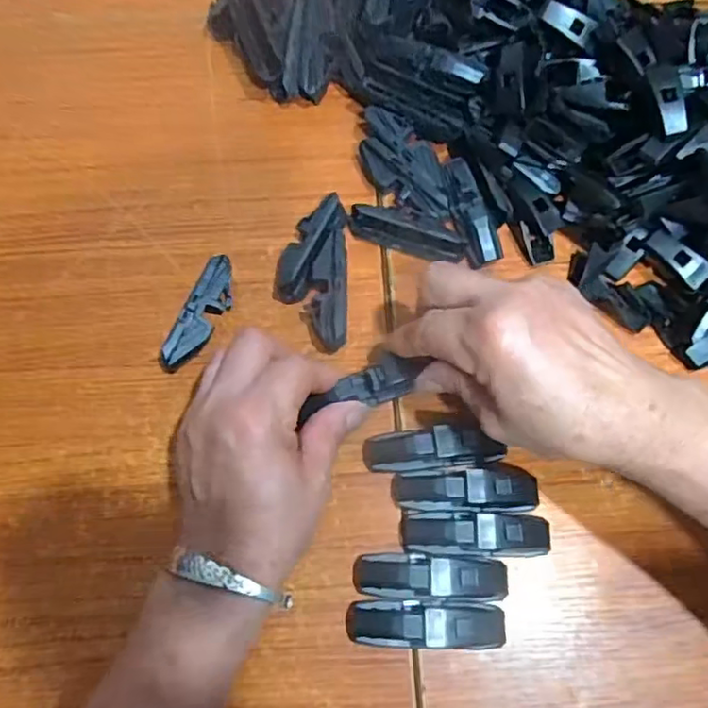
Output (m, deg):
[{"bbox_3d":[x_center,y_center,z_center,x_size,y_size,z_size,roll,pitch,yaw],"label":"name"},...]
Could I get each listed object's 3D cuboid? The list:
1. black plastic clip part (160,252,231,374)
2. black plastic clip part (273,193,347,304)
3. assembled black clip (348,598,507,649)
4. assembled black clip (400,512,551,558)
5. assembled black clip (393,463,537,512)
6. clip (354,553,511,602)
[{"bbox_3d":[-0.090,-0.023,0.364,0.020,0.023,0.072,25,70,9],"label":"black plastic clip part"},{"bbox_3d":[-0.029,-0.066,0.382,0.026,0.019,0.074,28,71,10],"label":"black plastic clip part"},{"bbox_3d":[0.036,0.133,0.304,0.077,0.024,0.020,1,69,0],"label":"assembled black clip"},{"bbox_3d":[0.064,0.093,0.319,0.076,0.021,0.021,2,69,0],"label":"assembled black clip"},{"bbox_3d":[0.060,0.070,0.327,0.076,0.025,0.026,-2,69,-1],"label":"assembled black clip"},{"bbox_3d":[0.040,0.113,0.312,0.077,0.022,0.021,2,69,0],"label":"clip"}]

